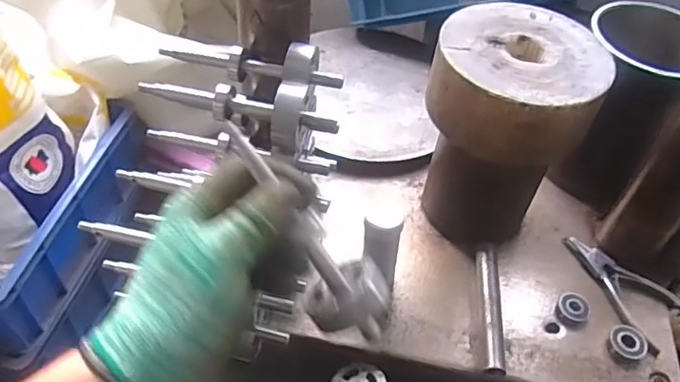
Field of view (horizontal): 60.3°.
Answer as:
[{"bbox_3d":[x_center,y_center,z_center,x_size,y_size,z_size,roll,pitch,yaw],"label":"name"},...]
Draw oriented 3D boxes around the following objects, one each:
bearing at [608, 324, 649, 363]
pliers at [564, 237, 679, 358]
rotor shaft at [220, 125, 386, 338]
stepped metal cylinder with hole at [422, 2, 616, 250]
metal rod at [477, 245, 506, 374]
[{"bbox_3d":[0.276,0.146,0.561,0.037,0.013,0.032,-20,53,-22],"label":"bearing"},{"bbox_3d":[0.293,0.097,0.611,0.081,0.016,0.136,-28,57,-27],"label":"pliers"},{"bbox_3d":[-0.021,0.024,0.354,0.037,0.046,0.151,-39,101,-33],"label":"rotor shaft"},{"bbox_3d":[0.150,-0.049,0.574,0.136,0.211,0.136,17,49,10],"label":"stepped metal cylinder with hole"},{"bbox_3d":[0.146,0.111,0.569,0.020,0.013,0.136,7,48,1],"label":"metal rod"}]

